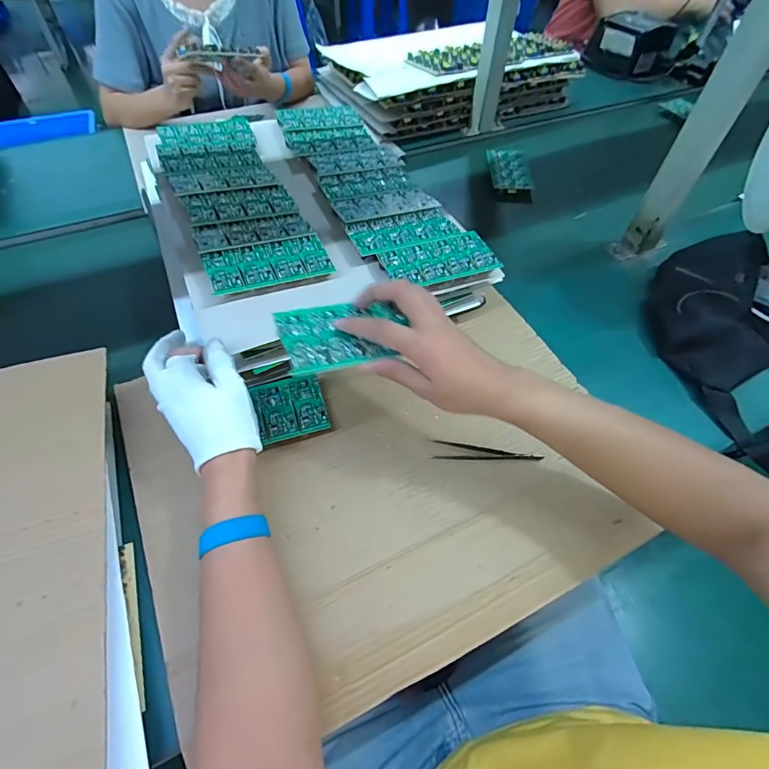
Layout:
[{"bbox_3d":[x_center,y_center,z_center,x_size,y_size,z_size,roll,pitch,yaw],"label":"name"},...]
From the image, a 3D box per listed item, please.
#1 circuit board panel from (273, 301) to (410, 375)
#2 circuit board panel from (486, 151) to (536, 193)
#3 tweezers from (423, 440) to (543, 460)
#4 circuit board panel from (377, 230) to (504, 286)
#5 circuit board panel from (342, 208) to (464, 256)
[{"bbox_3d":[-0.036,-0.049,0.399,0.118,0.006,0.074,-11,57,-22],"label":"circuit board panel"},{"bbox_3d":[0.238,-0.411,0.812,0.074,0.012,0.124,-2,56,0],"label":"circuit board panel"},{"bbox_3d":[0.110,0.073,0.468,0.122,0.006,0.020,2,55,0],"label":"tweezers"},{"bbox_3d":[0.066,-0.151,0.508,0.134,0.007,0.067,-18,57,-13],"label":"circuit board panel"},{"bbox_3d":[0.023,-0.196,0.538,0.135,0.010,0.065,-19,58,-15],"label":"circuit board panel"}]

